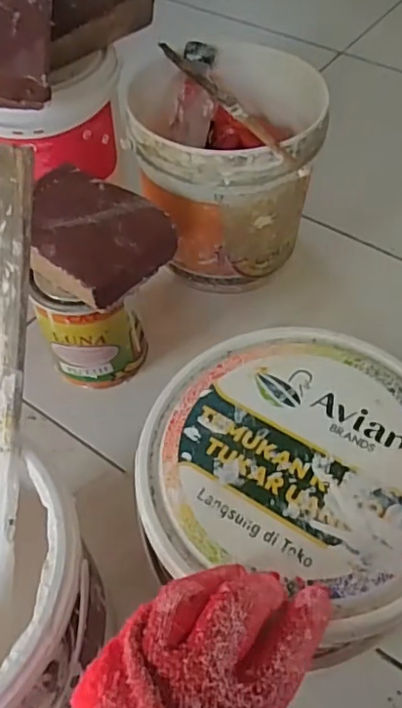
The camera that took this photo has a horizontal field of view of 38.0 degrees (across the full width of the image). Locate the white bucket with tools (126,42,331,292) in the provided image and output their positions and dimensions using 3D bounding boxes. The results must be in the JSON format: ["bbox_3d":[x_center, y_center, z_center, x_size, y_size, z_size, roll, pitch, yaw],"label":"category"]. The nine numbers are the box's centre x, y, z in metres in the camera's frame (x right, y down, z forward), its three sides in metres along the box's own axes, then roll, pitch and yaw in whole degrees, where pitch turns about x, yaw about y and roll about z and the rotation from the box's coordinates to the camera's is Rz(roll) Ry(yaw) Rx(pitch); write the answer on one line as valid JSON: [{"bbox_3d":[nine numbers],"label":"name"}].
[{"bbox_3d":[0.028,-0.207,0.632,0.185,0.171,0.208,5,55,3],"label":"white bucket with tools"}]

